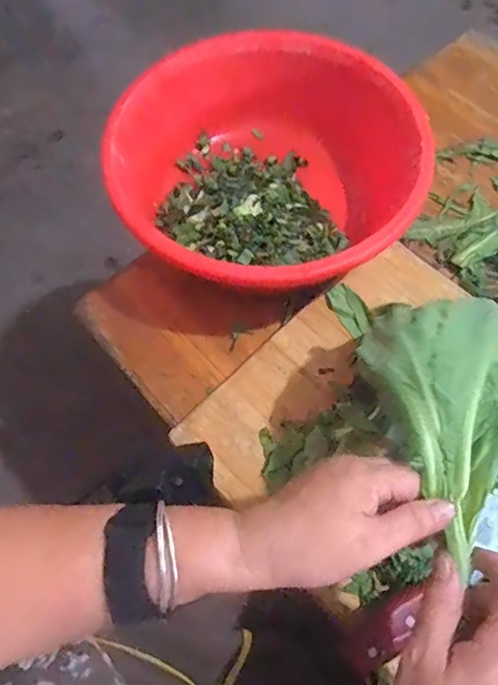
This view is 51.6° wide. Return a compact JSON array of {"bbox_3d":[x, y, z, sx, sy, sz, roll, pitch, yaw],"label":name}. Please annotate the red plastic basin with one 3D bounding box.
[{"bbox_3d":[0.020,-0.165,0.514,0.282,0.104,0.277,0,65,0],"label":"red plastic basin"}]

